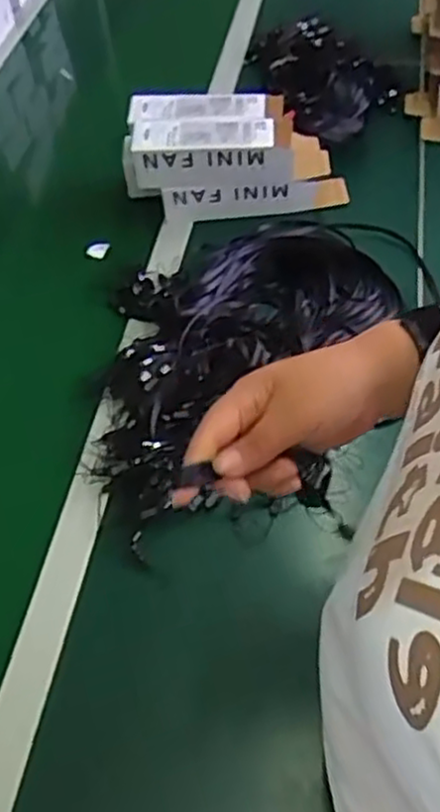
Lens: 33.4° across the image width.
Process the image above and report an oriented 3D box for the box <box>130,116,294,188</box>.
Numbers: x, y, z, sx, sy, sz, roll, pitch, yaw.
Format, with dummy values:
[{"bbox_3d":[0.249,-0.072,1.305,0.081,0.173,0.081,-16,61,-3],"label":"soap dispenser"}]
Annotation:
[{"bbox_3d":[-0.010,-0.323,0.935,0.201,0.064,0.064,-4,51,3],"label":"box"}]

